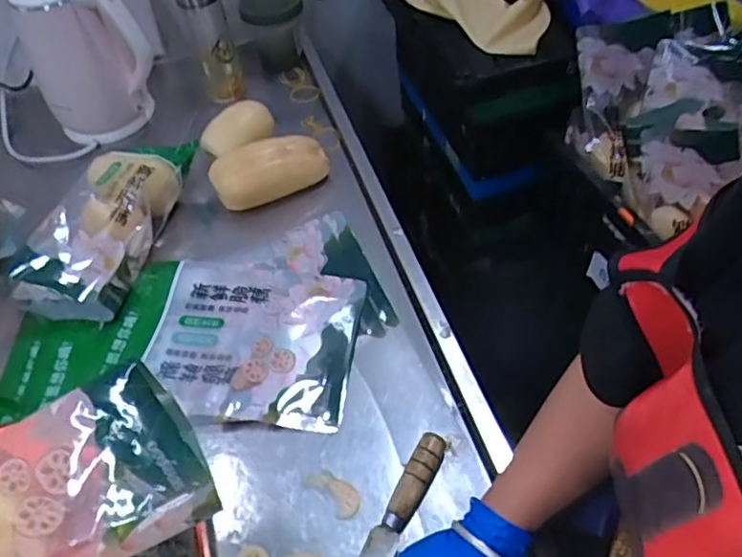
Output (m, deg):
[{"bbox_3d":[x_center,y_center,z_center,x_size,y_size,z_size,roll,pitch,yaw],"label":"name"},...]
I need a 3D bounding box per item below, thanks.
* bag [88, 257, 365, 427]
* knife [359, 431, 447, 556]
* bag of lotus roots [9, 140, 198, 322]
[{"bbox_3d":[-0.159,0.066,0.718,0.275,0.038,0.197,6,51,10],"label":"bag"},{"bbox_3d":[0.014,0.233,0.559,0.028,0.031,0.203,22,55,22],"label":"knife"},{"bbox_3d":[-0.342,-0.075,0.792,0.134,0.087,0.265,7,51,10],"label":"bag of lotus roots"}]

